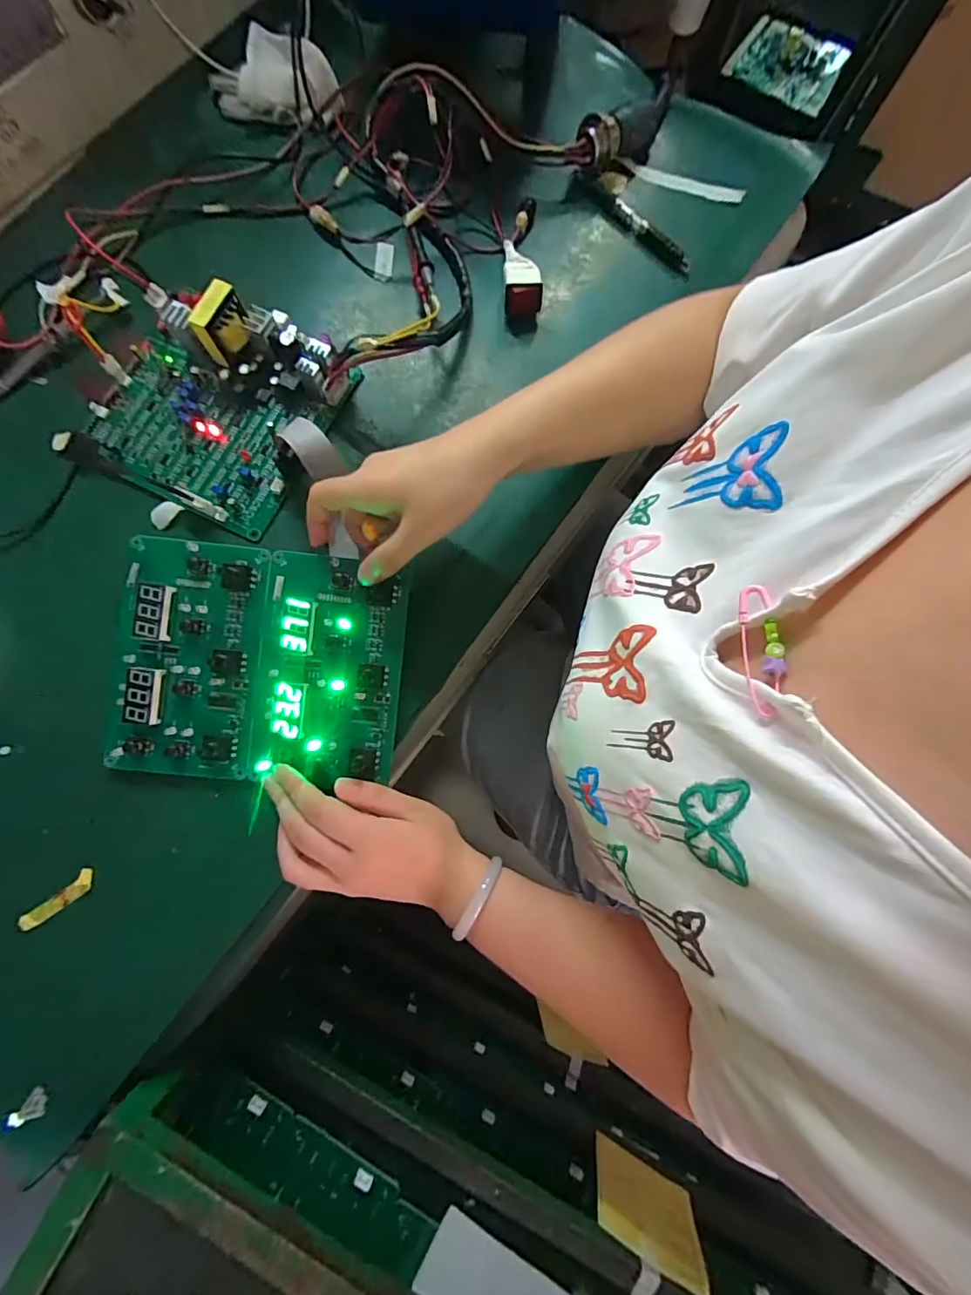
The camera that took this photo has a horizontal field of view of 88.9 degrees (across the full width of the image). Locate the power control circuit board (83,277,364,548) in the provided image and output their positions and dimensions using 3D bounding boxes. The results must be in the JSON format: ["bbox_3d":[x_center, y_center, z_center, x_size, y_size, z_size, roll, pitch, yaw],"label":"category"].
[{"bbox_3d":[-0.225,-0.204,0.398,0.176,0.050,0.181,28,79,5],"label":"power control circuit board"}]

